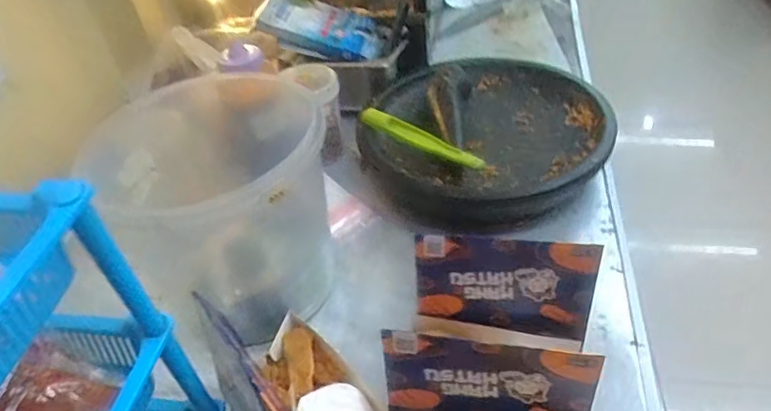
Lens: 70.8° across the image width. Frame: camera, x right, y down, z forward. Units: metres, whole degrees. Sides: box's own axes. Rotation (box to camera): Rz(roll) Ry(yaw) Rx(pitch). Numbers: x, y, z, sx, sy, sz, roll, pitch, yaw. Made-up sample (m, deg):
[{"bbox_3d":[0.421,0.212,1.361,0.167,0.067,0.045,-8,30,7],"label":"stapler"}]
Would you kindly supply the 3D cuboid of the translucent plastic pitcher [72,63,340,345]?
[{"bbox_3d":[-0.190,-0.006,0.675,0.254,0.218,0.264,-4,42,4],"label":"translucent plastic pitcher"}]

